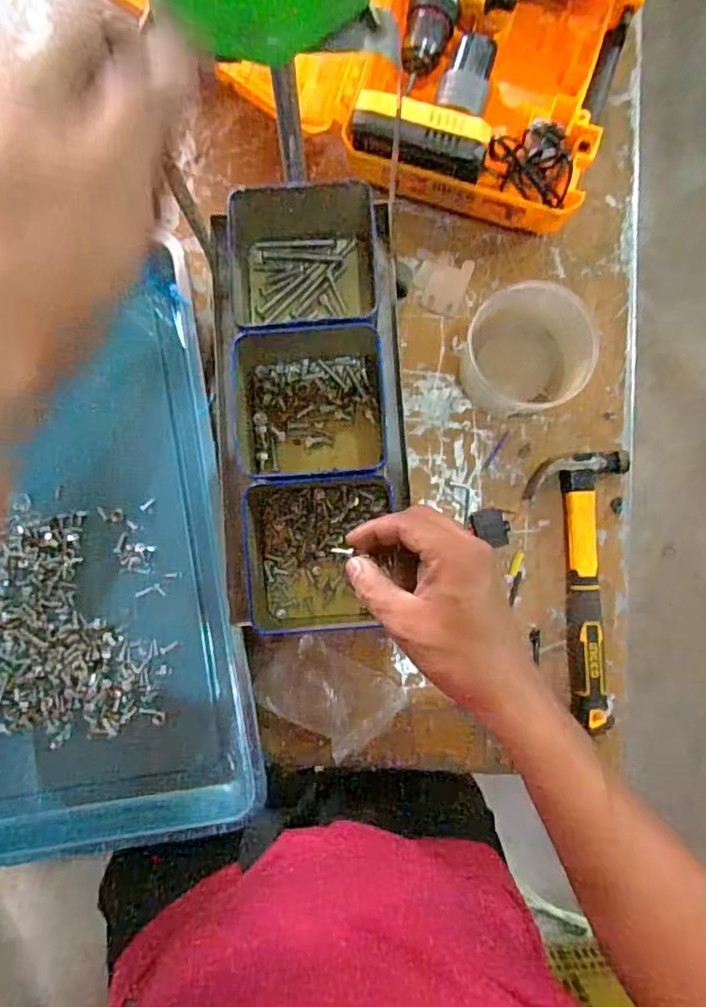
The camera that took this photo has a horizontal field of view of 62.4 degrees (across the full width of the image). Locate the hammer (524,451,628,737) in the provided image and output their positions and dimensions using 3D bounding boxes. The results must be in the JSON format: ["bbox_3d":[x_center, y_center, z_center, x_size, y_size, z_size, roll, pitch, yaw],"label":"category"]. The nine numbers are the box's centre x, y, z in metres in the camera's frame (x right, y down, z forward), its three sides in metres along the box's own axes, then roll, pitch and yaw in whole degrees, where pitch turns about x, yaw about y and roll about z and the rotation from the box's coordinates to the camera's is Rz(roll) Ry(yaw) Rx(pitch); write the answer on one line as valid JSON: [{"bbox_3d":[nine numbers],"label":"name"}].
[{"bbox_3d":[0.221,0.084,0.587,0.093,0.029,0.270,4,88,0],"label":"hammer"}]

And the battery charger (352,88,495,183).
[{"bbox_3d":[0.064,-0.354,0.557,0.129,0.034,0.048,13,88,1],"label":"battery charger"}]

